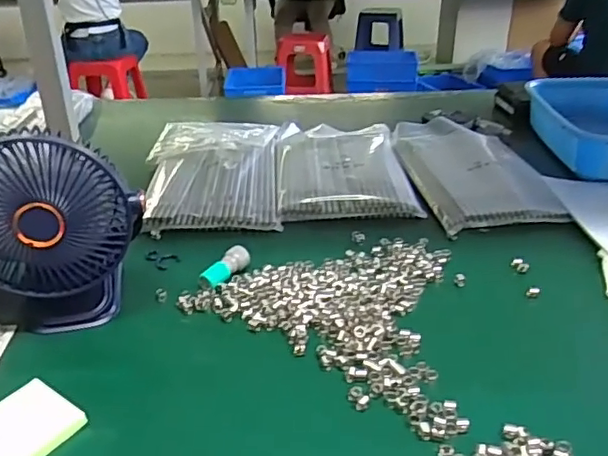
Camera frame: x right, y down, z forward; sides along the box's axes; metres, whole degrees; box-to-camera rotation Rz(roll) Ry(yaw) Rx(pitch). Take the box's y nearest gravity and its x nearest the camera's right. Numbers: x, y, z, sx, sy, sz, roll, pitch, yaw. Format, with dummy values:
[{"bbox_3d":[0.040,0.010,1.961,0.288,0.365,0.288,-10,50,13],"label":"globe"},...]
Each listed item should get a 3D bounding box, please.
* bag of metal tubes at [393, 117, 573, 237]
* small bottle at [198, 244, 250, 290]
[{"bbox_3d":[0.240,-0.090,0.834,0.178,0.022,0.317,-3,28,-3],"label":"bag of metal tubes"},{"bbox_3d":[-0.082,0.039,0.611,0.021,0.019,0.058,19,35,33],"label":"small bottle"}]

